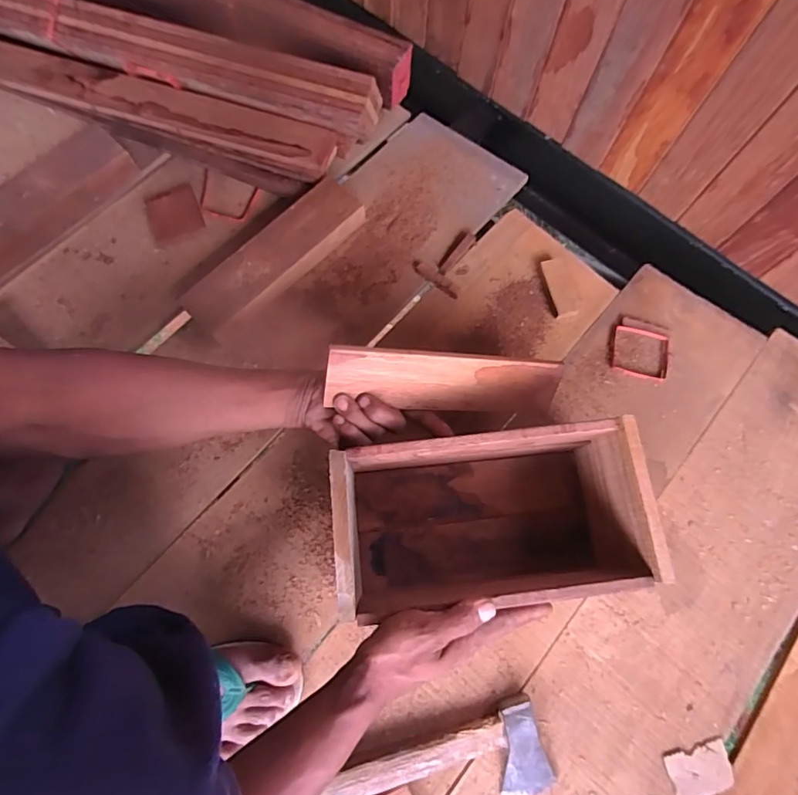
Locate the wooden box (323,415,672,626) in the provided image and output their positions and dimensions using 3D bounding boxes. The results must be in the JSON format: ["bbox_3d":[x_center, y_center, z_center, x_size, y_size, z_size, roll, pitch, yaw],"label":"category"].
[{"bbox_3d":[0.088,0.123,0.485,0.288,0.133,0.148,-6,71,-3],"label":"wooden box"}]

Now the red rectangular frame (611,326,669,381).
[{"bbox_3d":[0.318,-0.058,0.630,0.073,0.006,0.067,12,71,4],"label":"red rectangular frame"}]

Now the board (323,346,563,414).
[{"bbox_3d":[0.053,-0.015,0.501,0.256,0.065,0.007,3,31,-18],"label":"board"}]

